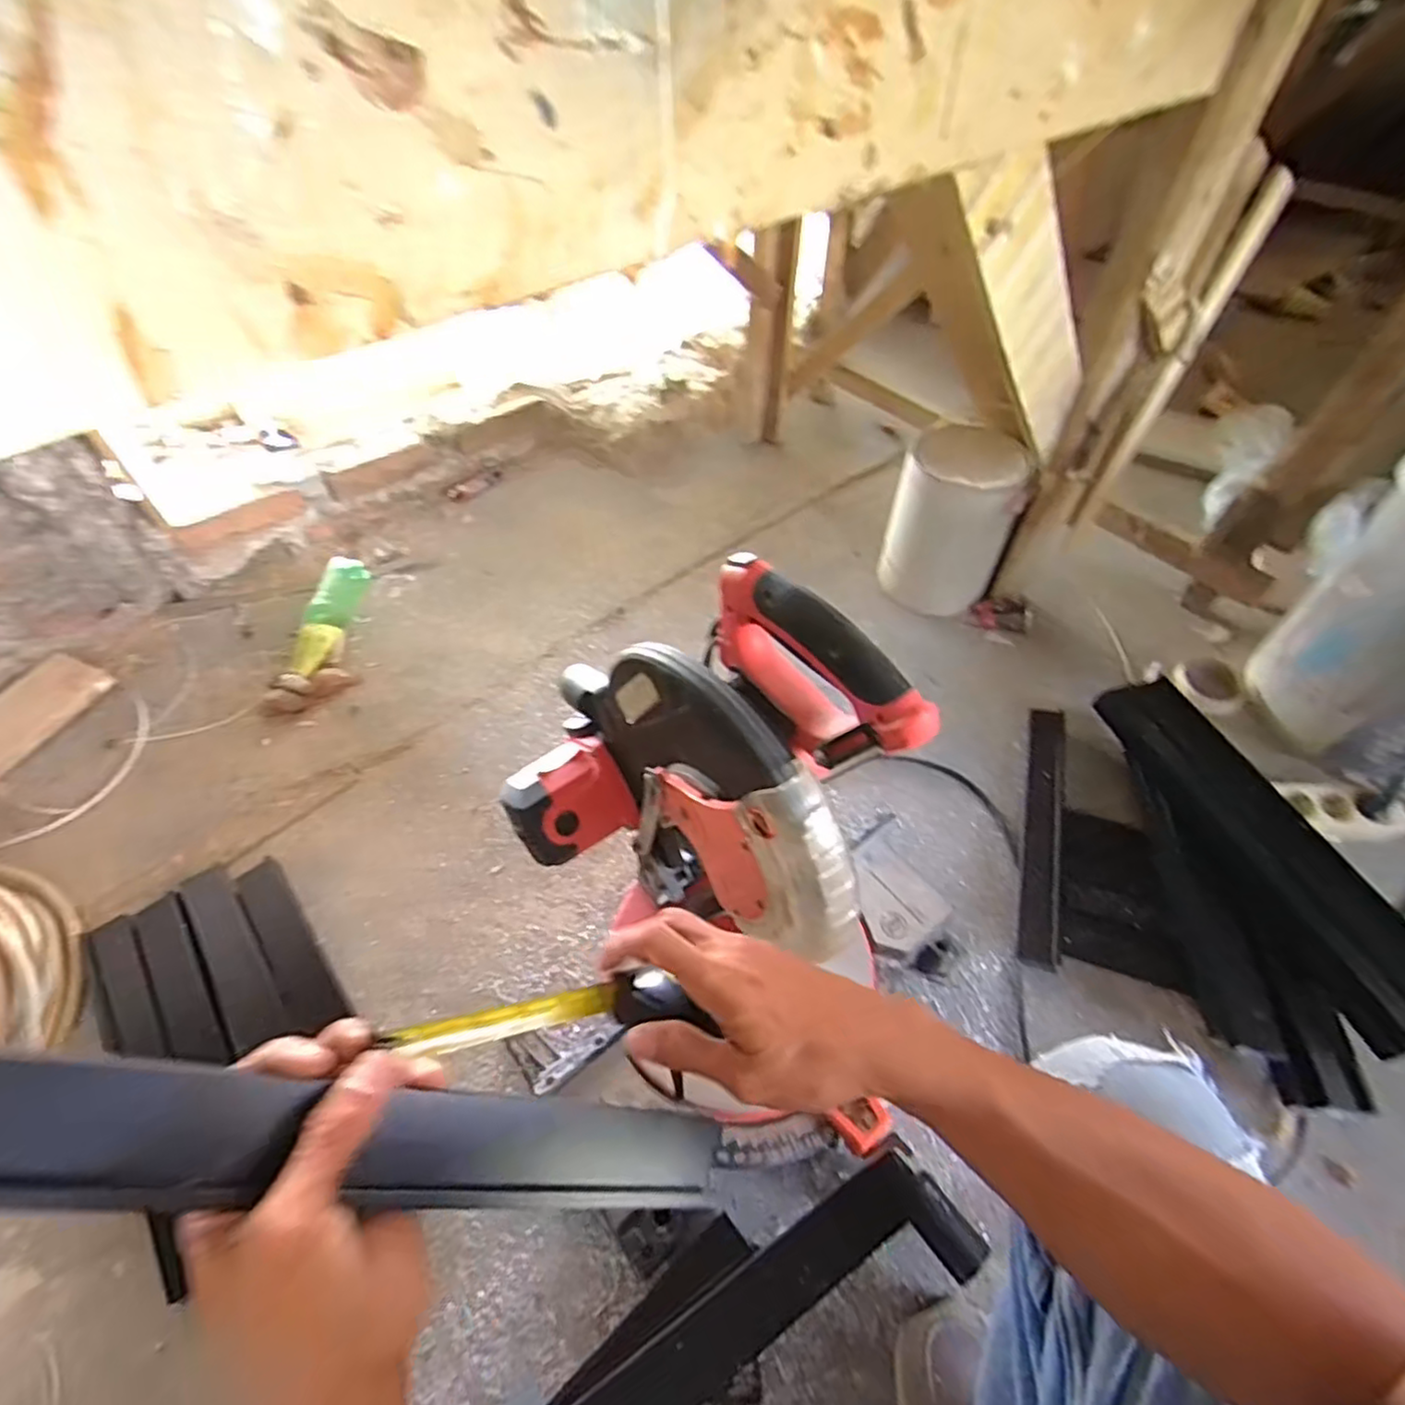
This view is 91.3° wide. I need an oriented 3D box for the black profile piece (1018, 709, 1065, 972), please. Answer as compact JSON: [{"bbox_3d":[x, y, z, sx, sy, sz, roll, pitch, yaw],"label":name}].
[{"bbox_3d":[0.438,0.153,0.875,0.050,0.027,0.378,17,53,10],"label":"black profile piece"}]

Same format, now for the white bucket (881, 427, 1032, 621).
[{"bbox_3d":[0.376,-0.267,1.053,0.174,0.231,0.144,22,55,14],"label":"white bucket"}]

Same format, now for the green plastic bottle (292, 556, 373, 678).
[{"bbox_3d":[-0.553,-0.124,1.017,0.049,0.058,0.199,8,66,3],"label":"green plastic bottle"}]

